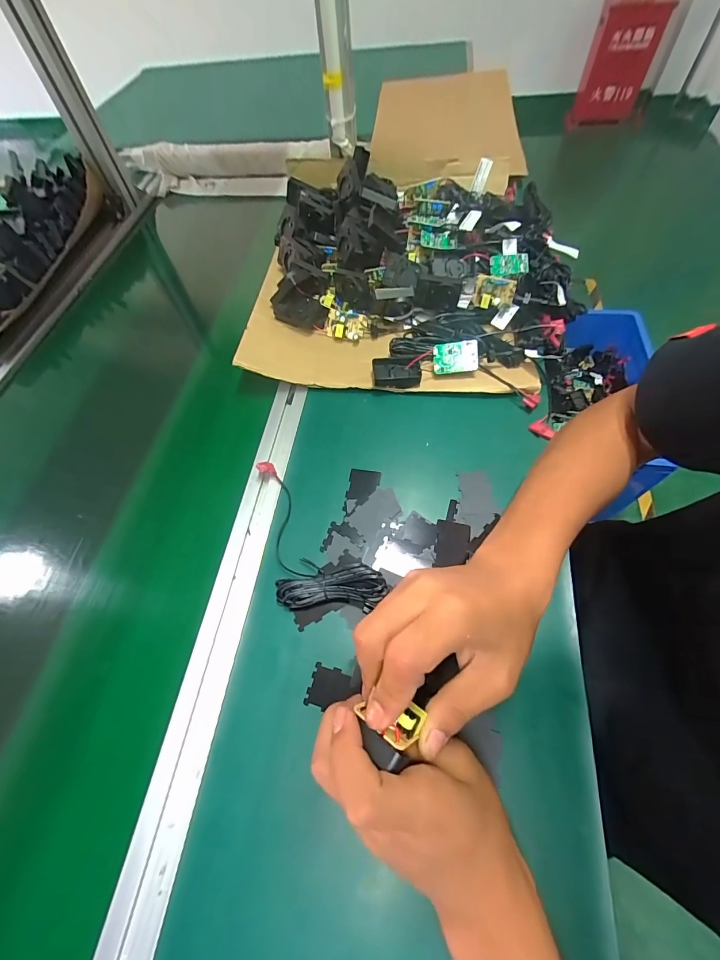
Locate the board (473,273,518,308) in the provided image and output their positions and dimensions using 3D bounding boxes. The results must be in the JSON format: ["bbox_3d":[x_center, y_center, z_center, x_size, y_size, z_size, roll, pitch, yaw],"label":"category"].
[{"bbox_3d":[0.172,-0.237,0.493,0.049,0.050,0.023,19,63,15],"label":"board"}]

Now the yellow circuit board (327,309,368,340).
[{"bbox_3d":[-0.019,-0.215,0.518,0.053,0.021,0.038,8,64,5],"label":"yellow circuit board"}]

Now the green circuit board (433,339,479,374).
[{"bbox_3d":[0.118,-0.152,0.464,0.053,0.005,0.036,-3,98,13],"label":"green circuit board"}]

